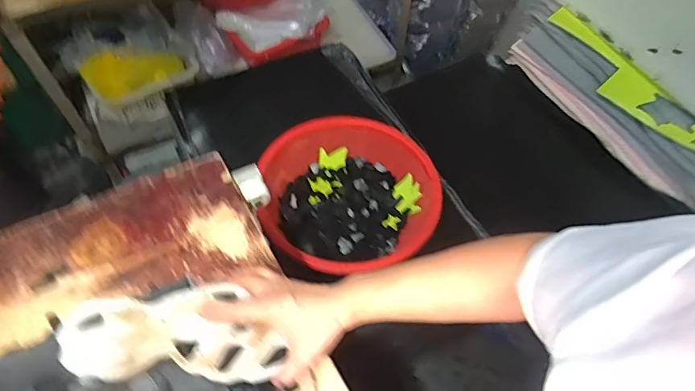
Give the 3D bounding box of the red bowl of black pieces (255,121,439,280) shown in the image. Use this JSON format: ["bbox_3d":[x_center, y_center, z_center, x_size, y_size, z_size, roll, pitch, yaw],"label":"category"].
[{"bbox_3d":[0.002,0.001,1.051,0.363,0.152,0.389,1,56,-2],"label":"red bowl of black pieces"}]

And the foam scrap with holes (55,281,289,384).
[{"bbox_3d":[-0.185,0.141,0.497,0.226,0.013,0.109,5,56,2],"label":"foam scrap with holes"}]

